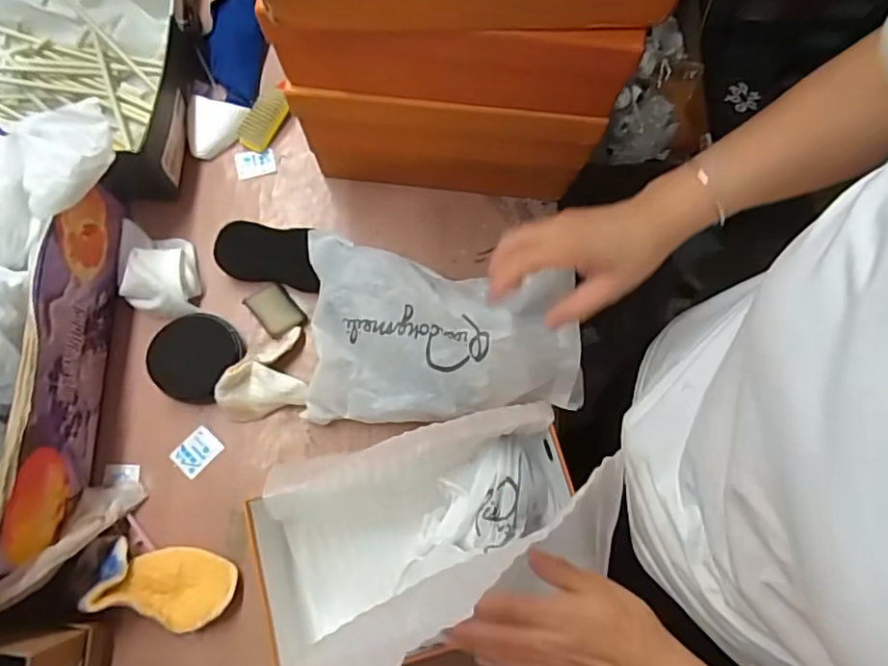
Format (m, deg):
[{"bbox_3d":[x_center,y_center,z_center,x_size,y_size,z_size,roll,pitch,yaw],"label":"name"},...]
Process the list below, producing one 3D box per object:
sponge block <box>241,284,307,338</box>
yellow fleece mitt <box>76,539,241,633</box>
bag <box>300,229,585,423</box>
[{"bbox_3d":[-0.184,-0.025,0.636,0.042,0.015,0.058,-39,79,-10],"label":"sponge block"},{"bbox_3d":[-0.265,0.240,0.556,0.121,0.018,0.069,17,62,-6],"label":"yellow fleece mitt"},{"bbox_3d":[-0.008,-0.013,0.552,0.253,0.123,0.177,1,75,-1],"label":"bag"}]

